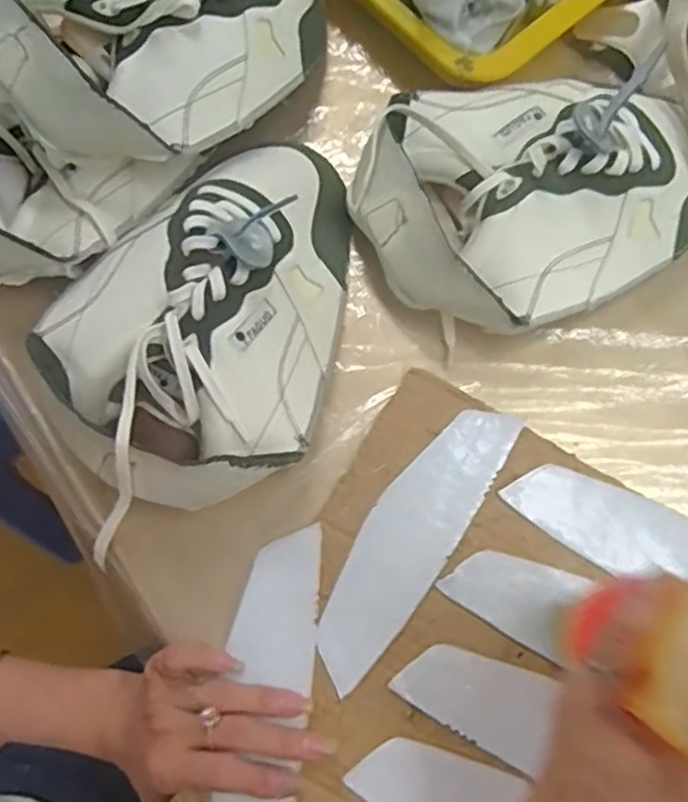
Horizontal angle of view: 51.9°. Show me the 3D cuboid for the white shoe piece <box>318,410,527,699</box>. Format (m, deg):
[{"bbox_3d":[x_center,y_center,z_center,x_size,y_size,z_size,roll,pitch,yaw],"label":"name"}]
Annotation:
[{"bbox_3d":[0.039,0.076,0.410,0.049,0.005,0.179,33,79,10],"label":"white shoe piece"}]

